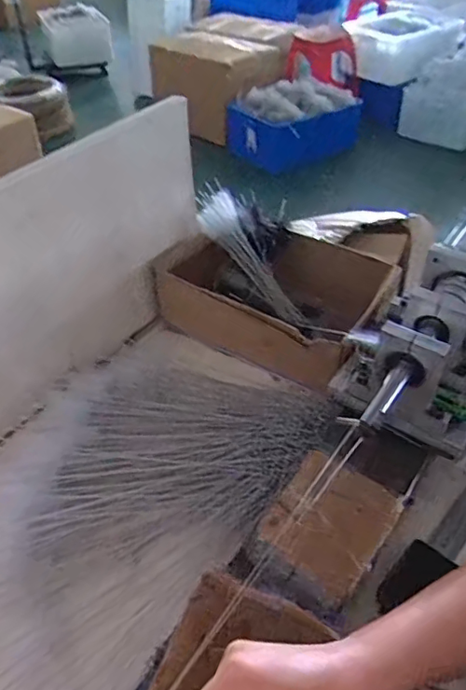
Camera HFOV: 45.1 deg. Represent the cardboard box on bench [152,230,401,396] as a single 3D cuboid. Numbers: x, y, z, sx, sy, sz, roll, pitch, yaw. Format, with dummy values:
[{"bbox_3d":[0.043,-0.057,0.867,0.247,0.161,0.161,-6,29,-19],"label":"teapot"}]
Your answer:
[{"bbox_3d":[0.050,-0.063,0.757,0.280,0.103,0.209,22,46,22],"label":"cardboard box on bench"}]

